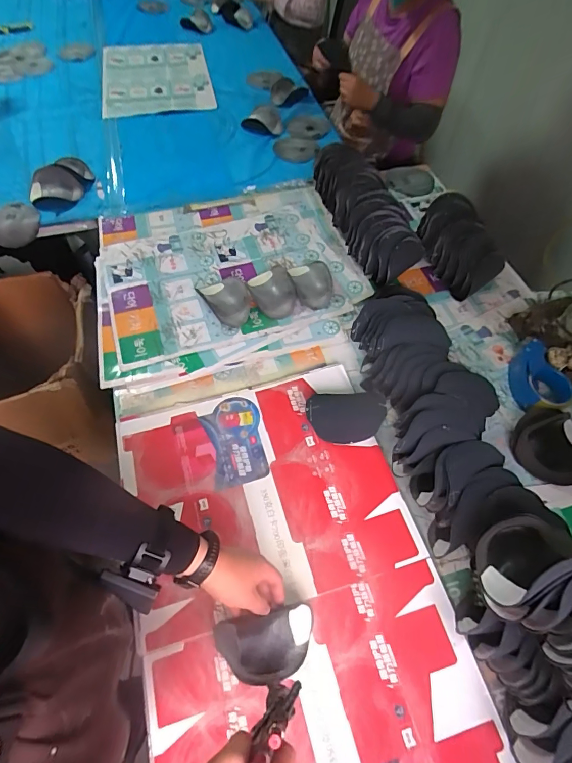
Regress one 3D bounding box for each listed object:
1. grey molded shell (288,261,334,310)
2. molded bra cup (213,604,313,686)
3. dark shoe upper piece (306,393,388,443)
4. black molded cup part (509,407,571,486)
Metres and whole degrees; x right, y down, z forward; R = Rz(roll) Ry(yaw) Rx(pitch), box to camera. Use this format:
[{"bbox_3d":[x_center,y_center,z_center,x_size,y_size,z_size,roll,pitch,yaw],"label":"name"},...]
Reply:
[{"bbox_3d":[0.061,-0.237,0.974,0.098,0.035,0.143,-3,58,-5],"label":"grey molded shell"},{"bbox_3d":[-0.028,0.375,0.568,0.142,0.061,0.084,-9,59,-9],"label":"molded bra cup"},{"bbox_3d":[0.108,0.062,0.752,0.137,0.064,0.089,5,58,0],"label":"dark shoe upper piece"},{"bbox_3d":[0.508,0.123,0.757,0.135,0.055,0.130,1,58,-2],"label":"black molded cup part"}]

